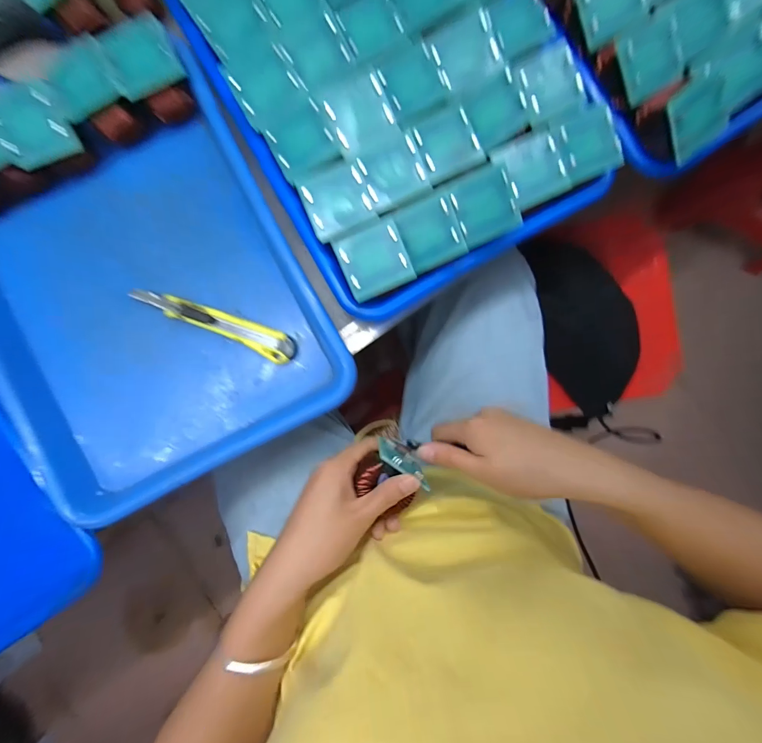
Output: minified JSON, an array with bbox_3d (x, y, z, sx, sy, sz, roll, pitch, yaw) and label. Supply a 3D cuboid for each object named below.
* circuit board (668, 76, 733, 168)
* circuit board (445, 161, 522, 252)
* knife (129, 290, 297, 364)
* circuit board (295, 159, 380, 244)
[{"bbox_3d":[0.238,-0.191,0.257,0.048,0.005,0.047,-36,110,0],"label":"circuit board"},{"bbox_3d":[0.075,-0.121,0.248,0.048,0.010,0.050,-25,90,-1],"label":"circuit board"},{"bbox_3d":[-0.138,-0.042,0.285,0.142,0.010,0.023,23,89,0],"label":"knife"},{"bbox_3d":[-0.033,-0.125,0.248,0.046,0.006,0.051,-28,90,-1],"label":"circuit board"}]

